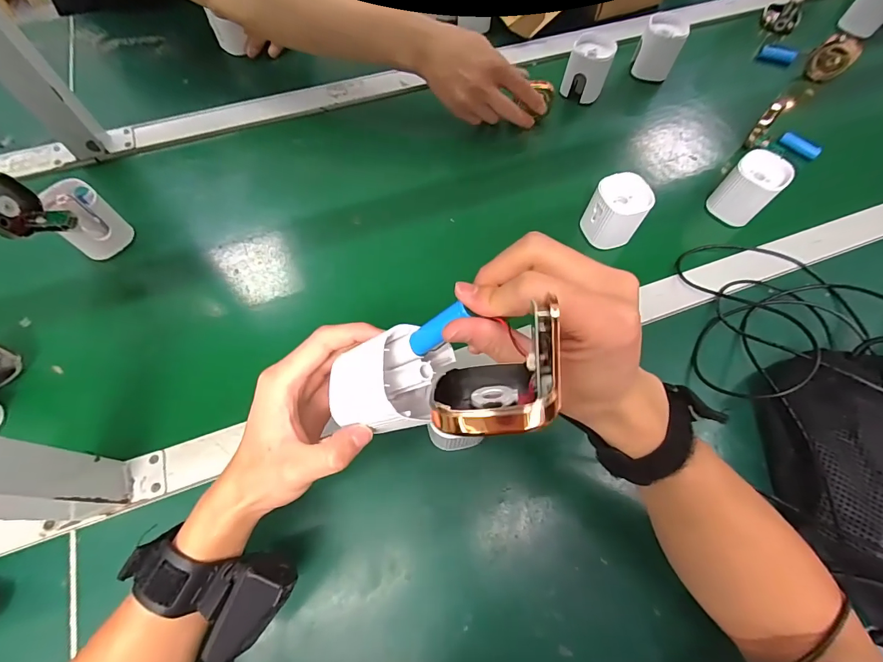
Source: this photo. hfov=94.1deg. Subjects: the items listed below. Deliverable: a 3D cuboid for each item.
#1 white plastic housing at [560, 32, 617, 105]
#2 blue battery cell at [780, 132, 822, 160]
[{"bbox_3d":[0.207,-0.367,0.578,0.059,0.062,0.045,22,66,8],"label":"white plastic housing"},{"bbox_3d":[0.490,-0.253,0.559,0.012,0.016,0.051,-33,68,-16],"label":"blue battery cell"}]

